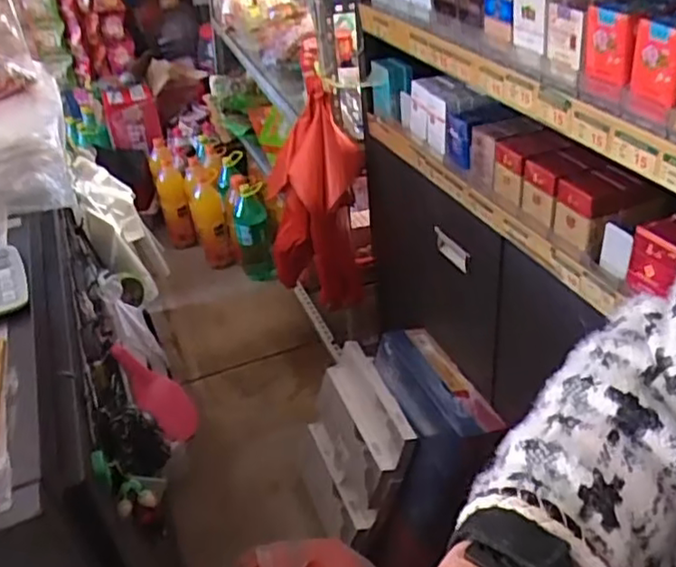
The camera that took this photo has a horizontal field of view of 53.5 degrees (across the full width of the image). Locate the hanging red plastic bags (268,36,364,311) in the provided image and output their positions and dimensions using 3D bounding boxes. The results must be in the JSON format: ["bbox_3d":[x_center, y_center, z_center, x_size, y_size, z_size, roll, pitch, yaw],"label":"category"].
[{"bbox_3d":[-0.050,-0.167,1.338,0.191,0.441,0.188,0,34,9],"label":"hanging red plastic bags"}]

